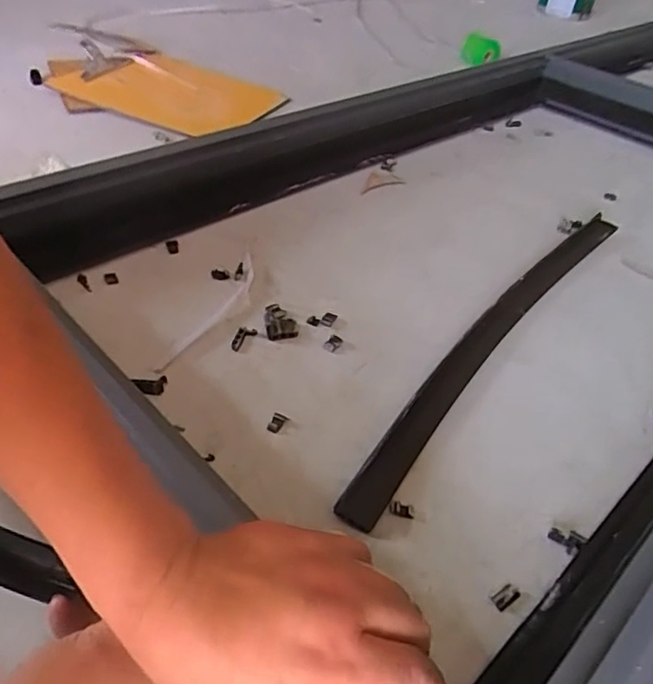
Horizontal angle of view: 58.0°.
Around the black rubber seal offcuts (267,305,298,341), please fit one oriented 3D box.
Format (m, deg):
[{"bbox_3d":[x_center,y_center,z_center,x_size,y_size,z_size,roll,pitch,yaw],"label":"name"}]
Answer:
[{"bbox_3d":[-0.042,-0.020,0.550,0.028,0.008,0.048,-2,42,-9],"label":"black rubber seal offcuts"}]

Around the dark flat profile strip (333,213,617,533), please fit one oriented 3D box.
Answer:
[{"bbox_3d":[0.173,-0.016,0.568,0.036,0.016,0.536,30,47,24],"label":"dark flat profile strip"}]

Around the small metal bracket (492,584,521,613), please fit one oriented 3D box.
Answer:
[{"bbox_3d":[0.113,0.160,0.370,0.018,0.004,0.011,-23,49,-29],"label":"small metal bracket"}]

